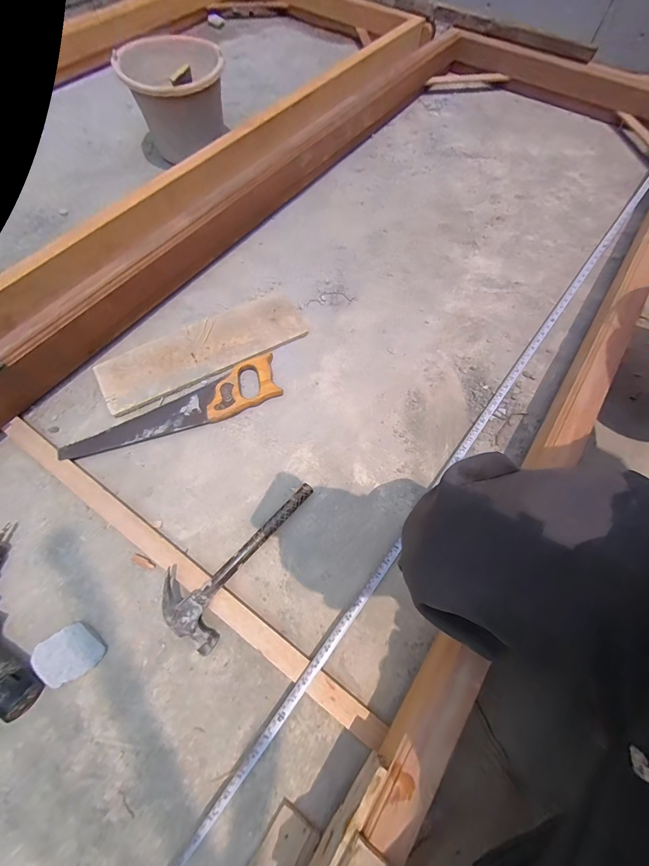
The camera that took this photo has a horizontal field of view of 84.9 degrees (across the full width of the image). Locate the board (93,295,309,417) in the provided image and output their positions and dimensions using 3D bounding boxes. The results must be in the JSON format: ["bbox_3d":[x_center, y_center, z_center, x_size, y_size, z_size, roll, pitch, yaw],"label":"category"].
[{"bbox_3d":[-0.245,-0.175,0.738,0.422,0.011,0.130,-28,68,-14],"label":"board"}]

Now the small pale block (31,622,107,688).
[{"bbox_3d":[-0.366,0.317,0.508,0.075,0.024,0.067,-36,70,-17],"label":"small pale block"}]

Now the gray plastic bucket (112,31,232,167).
[{"bbox_3d":[-0.394,-0.912,0.967,0.245,0.177,0.256,1,65,-1],"label":"gray plastic bucket"}]

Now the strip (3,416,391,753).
[{"bbox_3d":[-0.249,0.201,0.567,0.787,0.024,0.036,33,68,13],"label":"strip"}]

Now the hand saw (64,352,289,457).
[{"bbox_3d":[-0.277,-0.038,0.673,0.401,0.016,0.096,-26,68,-13],"label":"hand saw"}]

